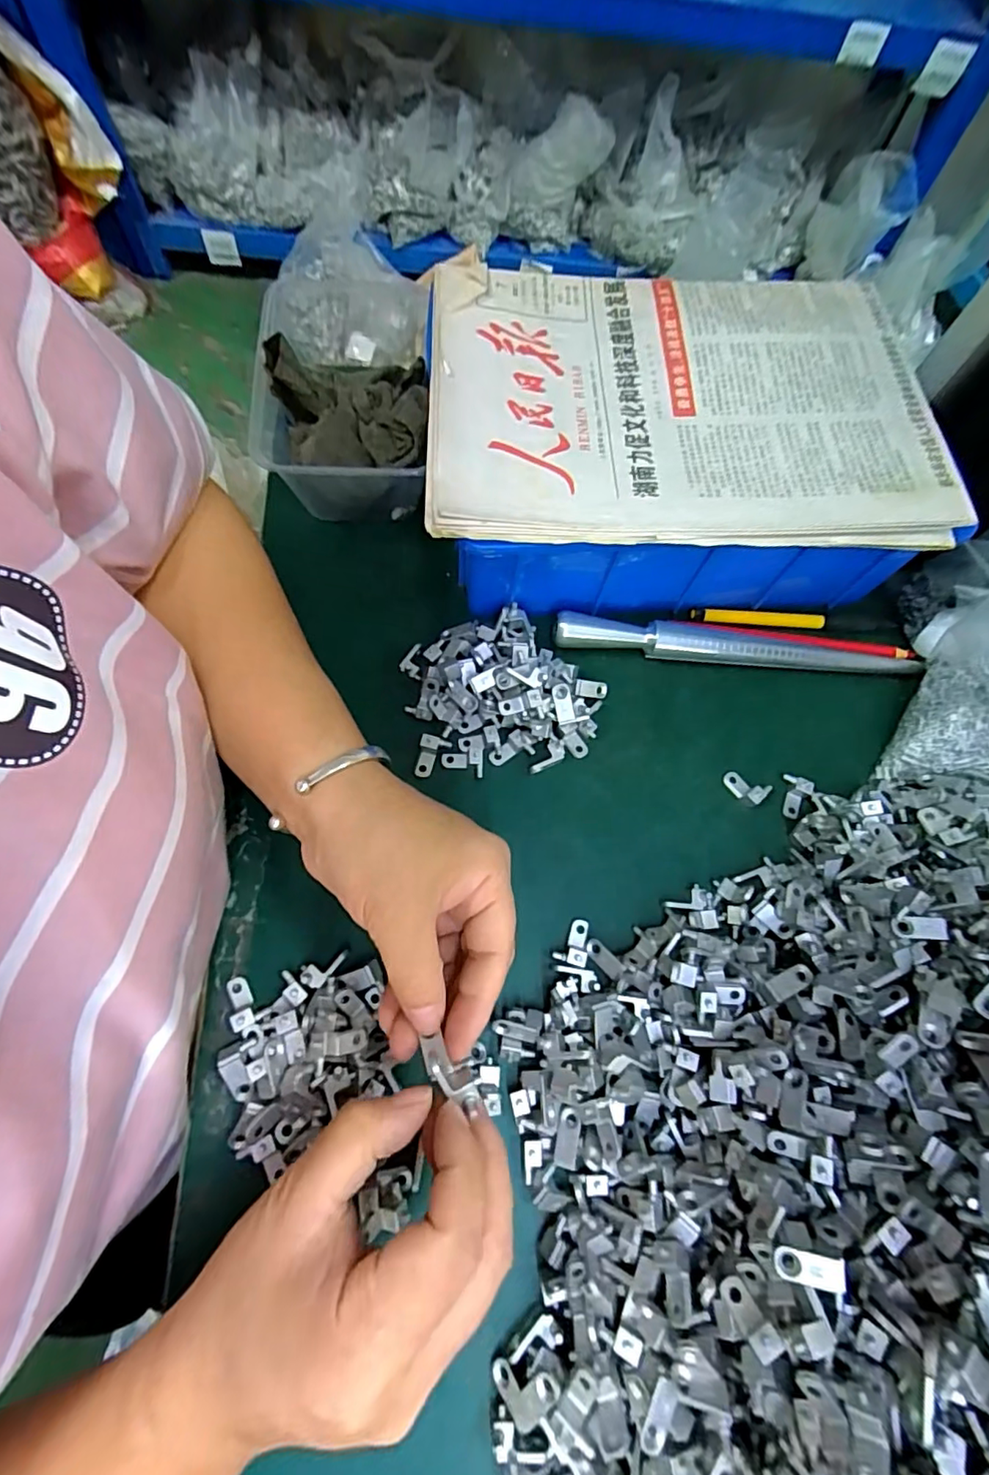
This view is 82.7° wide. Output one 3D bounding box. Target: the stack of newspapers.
[{"bbox_3d":[0.099,-0.189,0.310,0.265,0.017,0.191,0,70,0],"label":"stack of newspapers"}]

